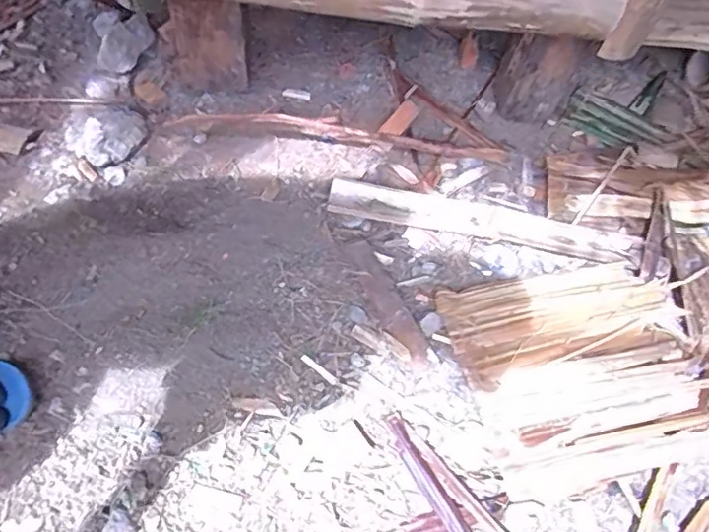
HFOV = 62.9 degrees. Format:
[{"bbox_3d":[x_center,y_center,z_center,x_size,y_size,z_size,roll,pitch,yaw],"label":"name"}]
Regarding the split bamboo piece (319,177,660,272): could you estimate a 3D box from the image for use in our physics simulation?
[{"bbox_3d":[0.232,-0.074,1.012,0.552,0.020,0.079,13,58,-2],"label":"split bamboo piece"}]

